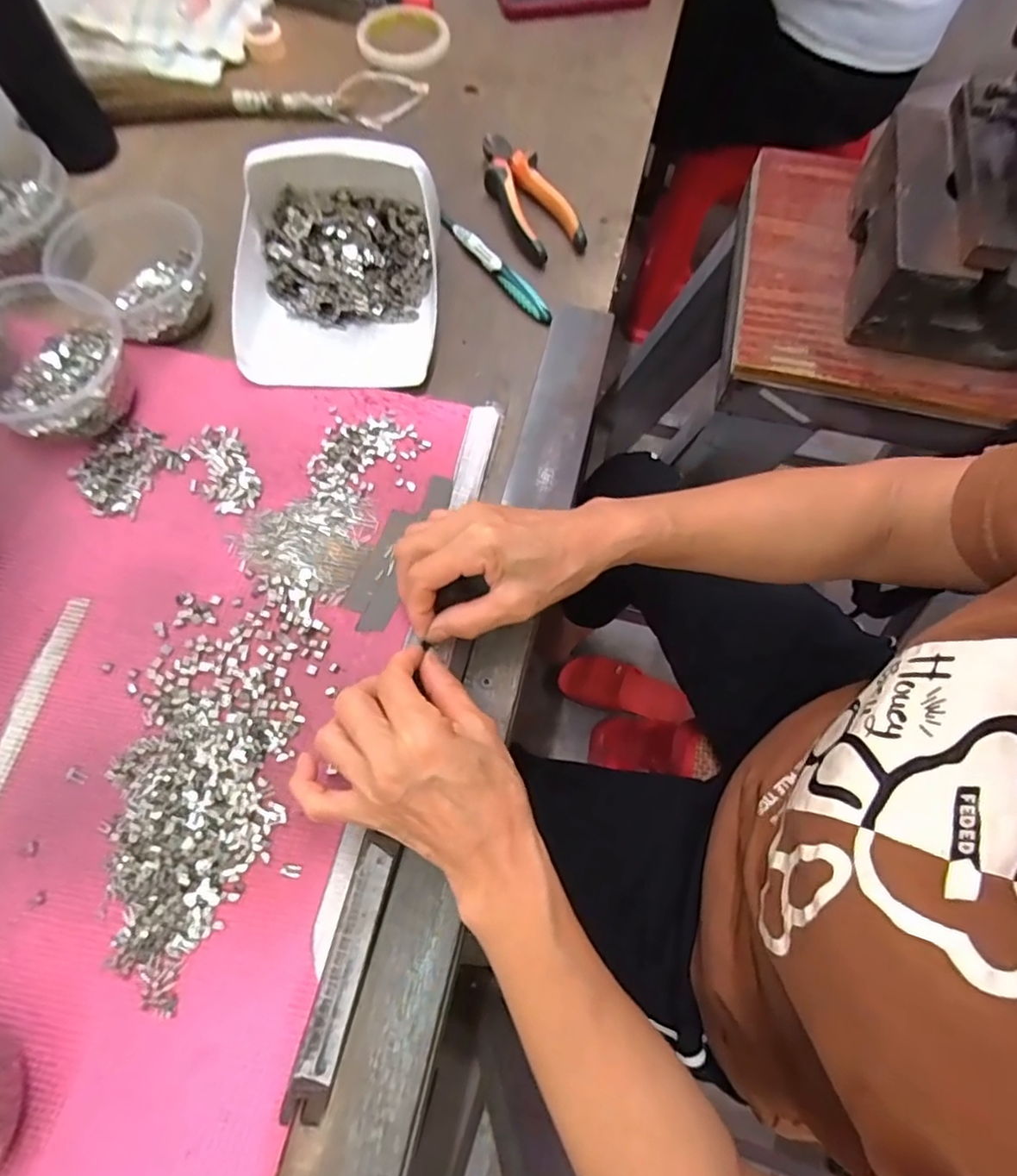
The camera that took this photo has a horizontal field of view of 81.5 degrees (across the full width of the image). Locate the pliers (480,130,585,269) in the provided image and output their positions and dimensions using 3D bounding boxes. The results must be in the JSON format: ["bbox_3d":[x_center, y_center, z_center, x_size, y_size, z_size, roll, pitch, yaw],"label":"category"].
[{"bbox_3d":[0.016,-0.352,0.528,0.051,0.021,0.149,-21,72,-10],"label":"pliers"}]

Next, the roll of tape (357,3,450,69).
[{"bbox_3d":[-0.113,-0.588,0.632,0.096,0.016,0.100,0,68,0],"label":"roll of tape"}]

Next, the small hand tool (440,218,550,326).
[{"bbox_3d":[-0.011,-0.276,0.504,0.013,0.017,0.144,-34,75,-14],"label":"small hand tool"}]

